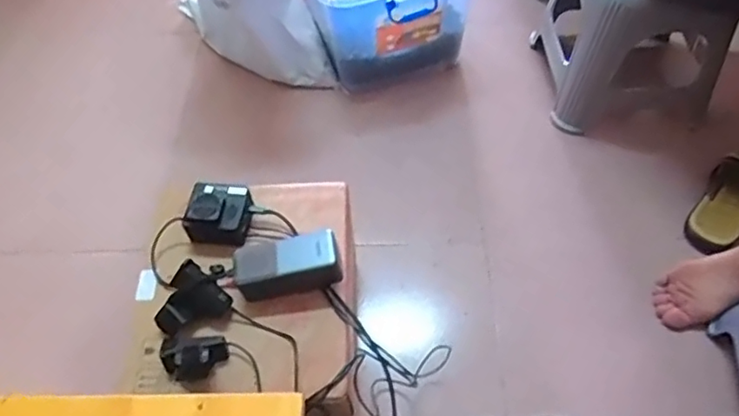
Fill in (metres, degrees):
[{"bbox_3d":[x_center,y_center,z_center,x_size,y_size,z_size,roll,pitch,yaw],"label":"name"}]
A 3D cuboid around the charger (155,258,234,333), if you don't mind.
[{"bbox_3d":[-0.221,0.119,0.732,0.071,0.032,0.081,29,62,21],"label":"charger"}]

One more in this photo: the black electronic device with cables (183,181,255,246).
[{"bbox_3d":[-0.205,0.004,0.805,0.079,0.055,0.074,8,57,8],"label":"black electronic device with cables"}]

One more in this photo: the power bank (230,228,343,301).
[{"bbox_3d":[-0.106,0.072,0.755,0.134,0.053,0.063,-10,56,-4],"label":"power bank"}]

